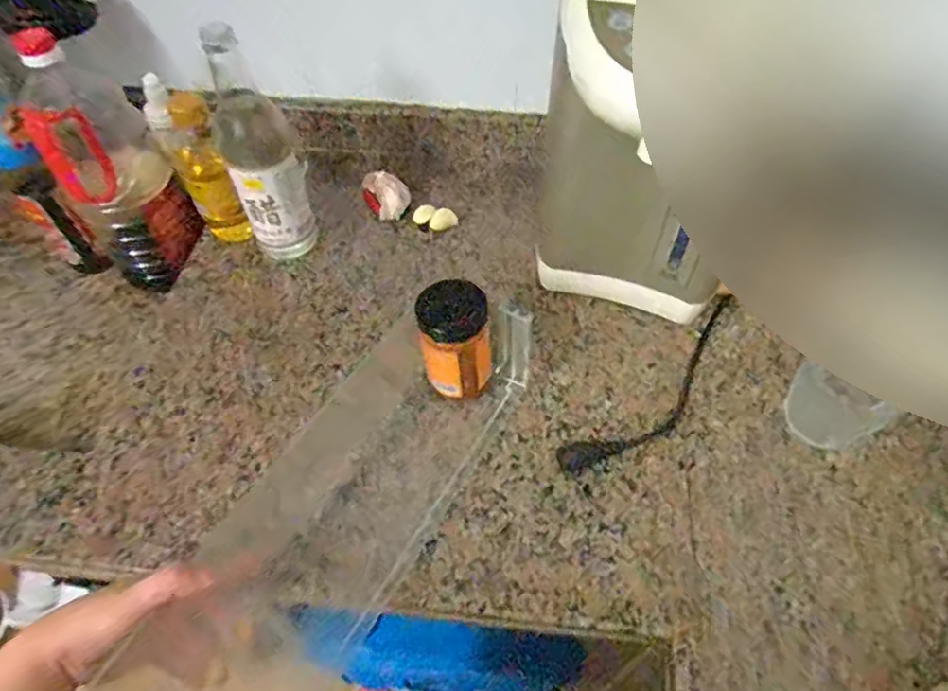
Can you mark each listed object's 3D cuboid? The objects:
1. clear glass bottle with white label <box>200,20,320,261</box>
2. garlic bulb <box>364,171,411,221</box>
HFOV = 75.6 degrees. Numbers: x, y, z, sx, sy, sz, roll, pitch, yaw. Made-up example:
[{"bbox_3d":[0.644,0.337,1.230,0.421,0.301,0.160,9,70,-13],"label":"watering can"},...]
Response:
[{"bbox_3d":[-0.207,-0.182,0.600,0.068,0.220,0.079,-20,57,-13],"label":"clear glass bottle with white label"},{"bbox_3d":[-0.099,-0.167,0.678,0.047,0.037,0.037,6,55,5],"label":"garlic bulb"}]

